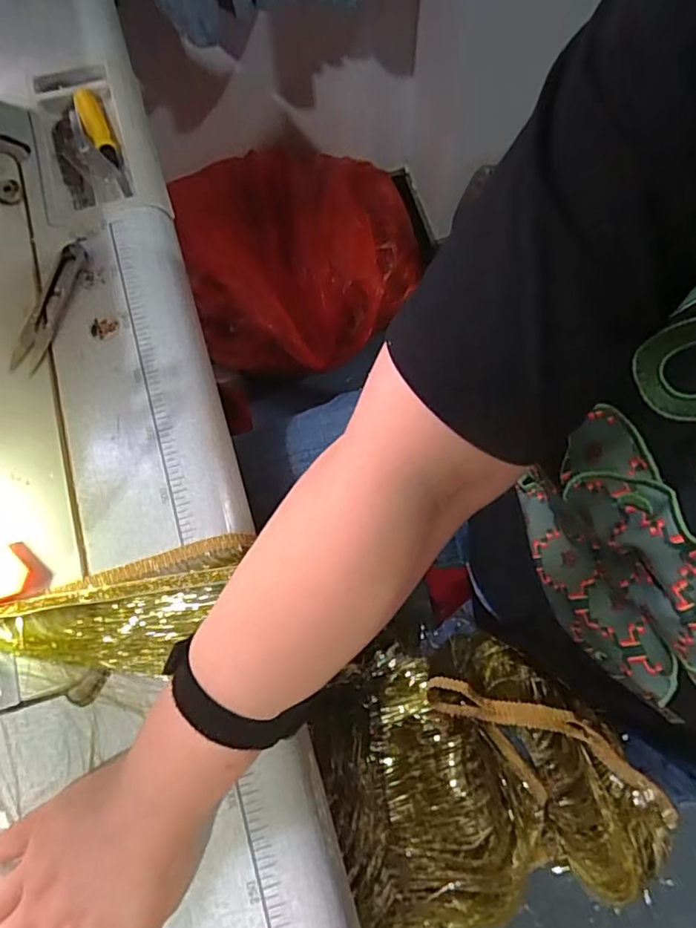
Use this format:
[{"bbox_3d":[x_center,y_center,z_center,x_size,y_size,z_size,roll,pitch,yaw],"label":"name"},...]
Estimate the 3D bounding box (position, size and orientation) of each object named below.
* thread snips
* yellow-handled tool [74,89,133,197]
[{"bbox_3d":[-0.239,-0.129,0.479,0.026,0.006,0.120,14,72,3],"label":"thread snips"},{"bbox_3d":[-0.223,-0.293,0.538,0.022,0.016,0.127,-22,74,-8],"label":"yellow-handled tool"}]

